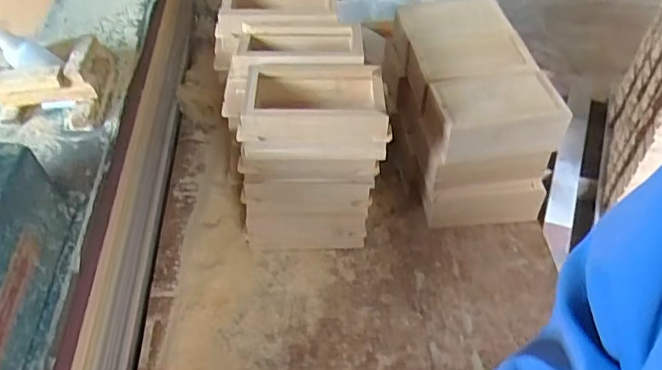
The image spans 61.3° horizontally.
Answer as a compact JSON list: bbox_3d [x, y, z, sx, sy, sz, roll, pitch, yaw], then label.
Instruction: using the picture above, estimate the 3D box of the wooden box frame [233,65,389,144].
[{"bbox_3d":[-0.015,-0.074,0.522,0.130,0.046,0.082,0,48,1],"label":"wooden box frame"}]

